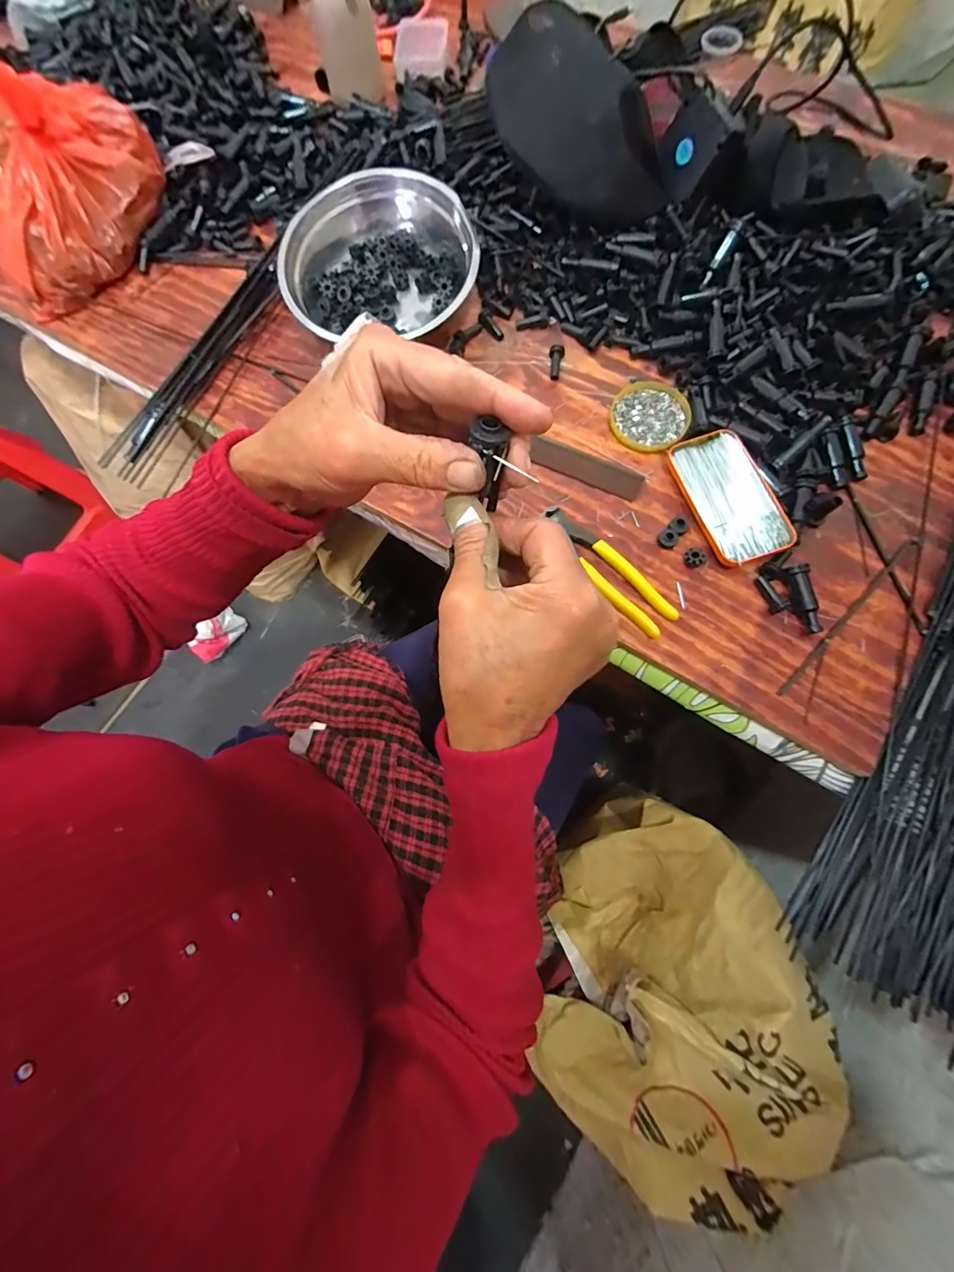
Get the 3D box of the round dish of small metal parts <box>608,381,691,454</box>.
[{"bbox_3d":[0.192,-0.246,0.510,0.082,0.008,0.093,21,76,8],"label":"round dish of small metal parts"}]

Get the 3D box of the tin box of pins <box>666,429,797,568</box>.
[{"bbox_3d":[0.258,-0.144,0.472,0.072,0.021,0.143,-17,74,-2],"label":"tin box of pins"}]

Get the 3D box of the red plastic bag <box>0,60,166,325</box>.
[{"bbox_3d":[-0.529,-0.573,0.559,0.245,0.139,0.216,-41,77,-9],"label":"red plastic bag"}]

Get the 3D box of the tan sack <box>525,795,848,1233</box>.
[{"bbox_3d":[0.239,0.430,0.571,0.284,0.194,0.405,10,75,5],"label":"tan sack"}]

